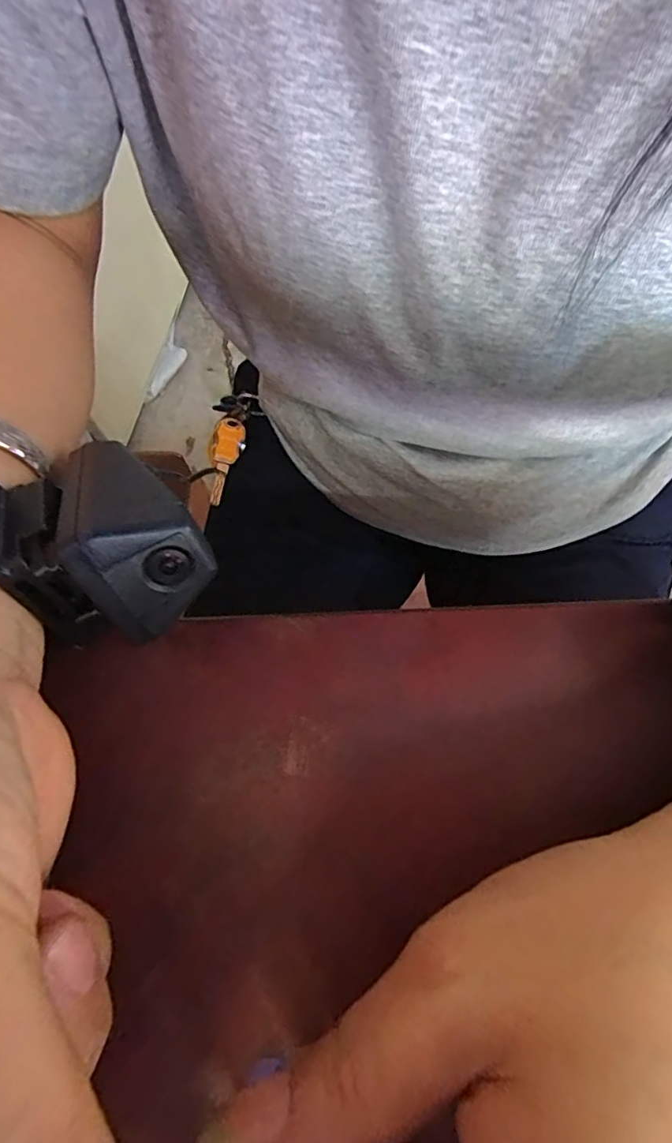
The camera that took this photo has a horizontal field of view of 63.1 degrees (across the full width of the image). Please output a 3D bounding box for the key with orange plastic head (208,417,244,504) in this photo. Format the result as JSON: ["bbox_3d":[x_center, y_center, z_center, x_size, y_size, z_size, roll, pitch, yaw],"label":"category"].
[{"bbox_3d":[-0.095,-0.092,0.456,0.026,0.007,0.071,15,97,7],"label":"key with orange plastic head"}]

